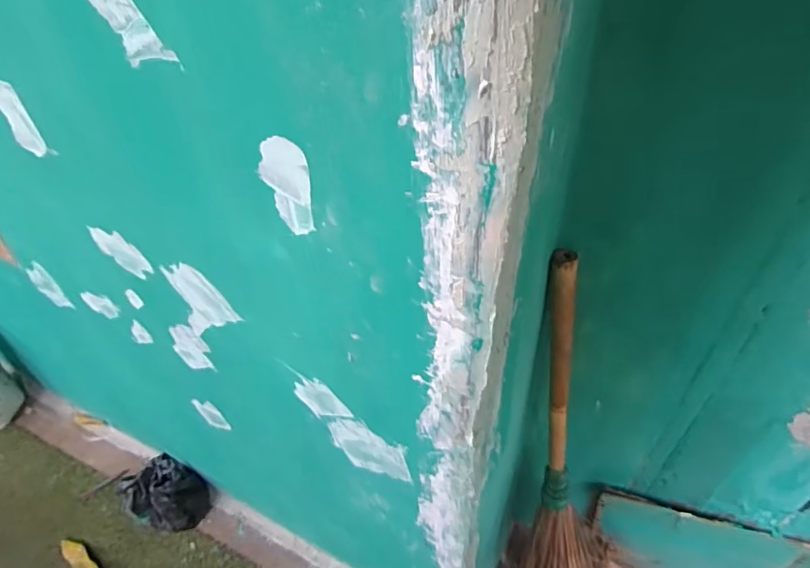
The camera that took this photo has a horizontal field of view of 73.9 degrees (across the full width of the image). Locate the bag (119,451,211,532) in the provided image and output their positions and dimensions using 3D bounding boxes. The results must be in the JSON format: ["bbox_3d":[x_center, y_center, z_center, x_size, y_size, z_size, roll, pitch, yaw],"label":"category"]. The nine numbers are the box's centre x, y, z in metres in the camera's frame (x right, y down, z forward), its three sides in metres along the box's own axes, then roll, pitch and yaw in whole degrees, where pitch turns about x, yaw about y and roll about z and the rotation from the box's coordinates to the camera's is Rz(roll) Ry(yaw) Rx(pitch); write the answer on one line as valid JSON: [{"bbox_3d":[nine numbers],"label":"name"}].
[{"bbox_3d":[-0.629,0.542,1.409,0.194,0.148,0.151,16,48,20],"label":"bag"}]

